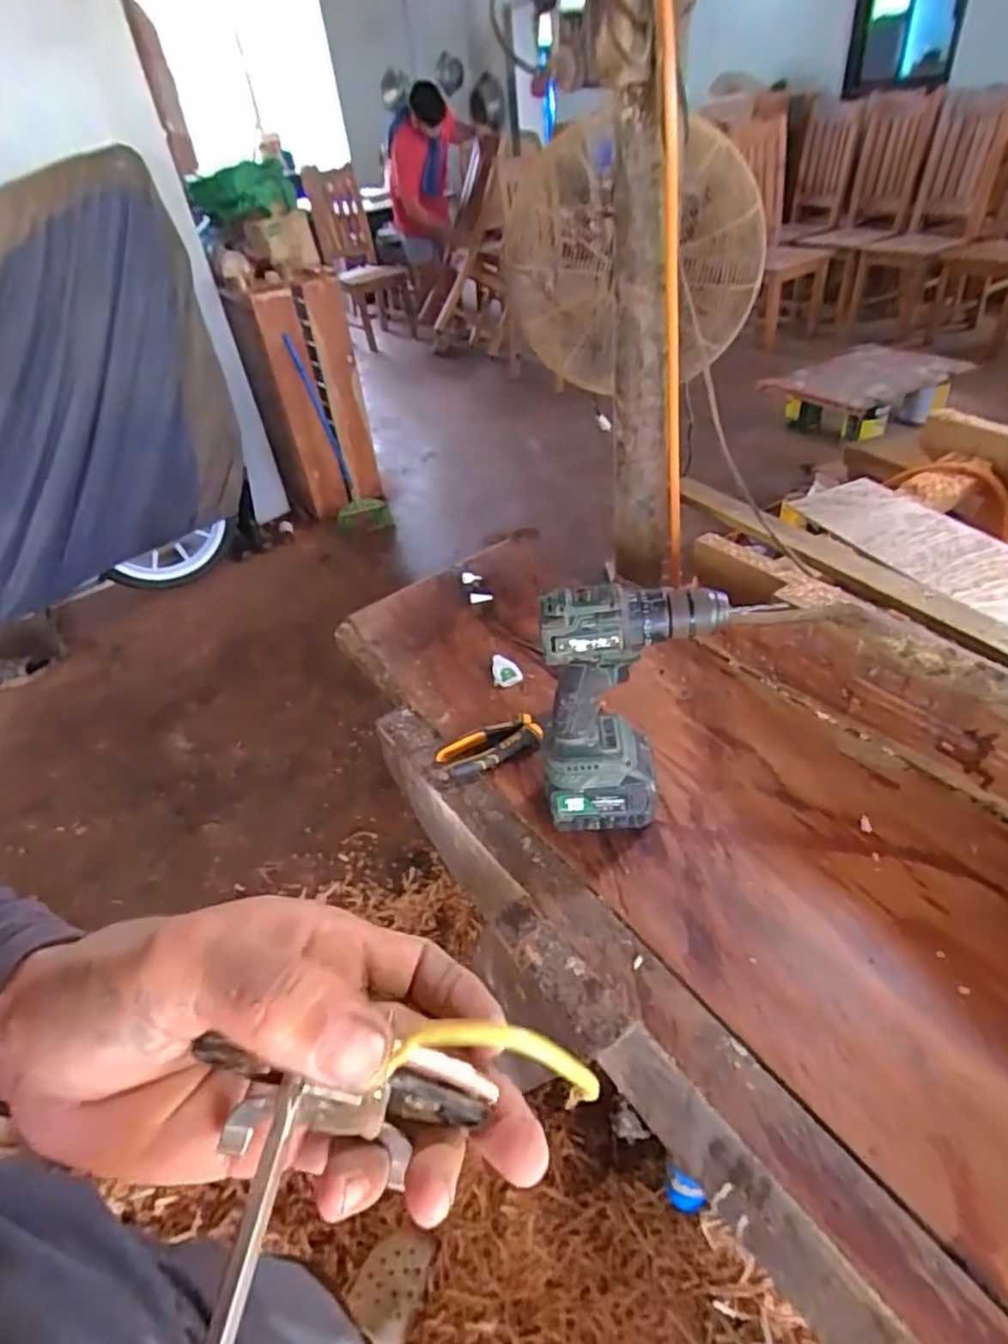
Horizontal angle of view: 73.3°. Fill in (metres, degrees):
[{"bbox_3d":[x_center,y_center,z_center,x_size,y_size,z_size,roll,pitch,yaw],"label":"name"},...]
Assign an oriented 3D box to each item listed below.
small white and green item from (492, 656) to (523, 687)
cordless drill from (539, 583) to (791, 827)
[{"bbox_3d":[0.004,0.000,0.909,0.039,0.025,0.044,-6,40,3],"label":"small white and green item"},{"bbox_3d":[0.119,0.041,0.639,0.172,0.270,0.067,-11,40,-4],"label":"cordless drill"}]

